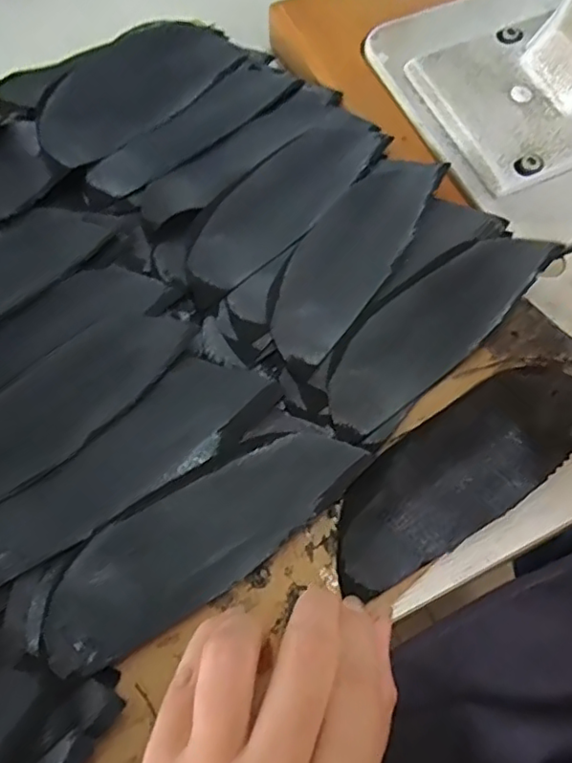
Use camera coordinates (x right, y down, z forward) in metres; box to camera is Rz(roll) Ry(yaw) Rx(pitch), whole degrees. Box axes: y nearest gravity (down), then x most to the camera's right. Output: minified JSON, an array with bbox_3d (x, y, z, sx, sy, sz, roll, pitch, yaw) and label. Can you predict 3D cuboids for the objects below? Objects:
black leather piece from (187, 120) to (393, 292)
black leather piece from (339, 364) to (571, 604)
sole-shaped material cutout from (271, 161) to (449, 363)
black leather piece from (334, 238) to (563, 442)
[{"bbox_3d":[0.001,-0.098,0.309,0.043,0.006,0.130,34,67,18],"label":"black leather piece"},{"bbox_3d":[0.077,0.032,0.250,0.138,0.008,0.045,-31,65,-15],"label":"black leather piece"},{"bbox_3d":[0.033,-0.067,0.297,0.044,0.004,0.132,27,68,16],"label":"sole-shaped material cutout"},{"bbox_3d":[0.070,-0.029,0.280,0.133,0.005,0.041,-40,71,-16],"label":"black leather piece"}]

